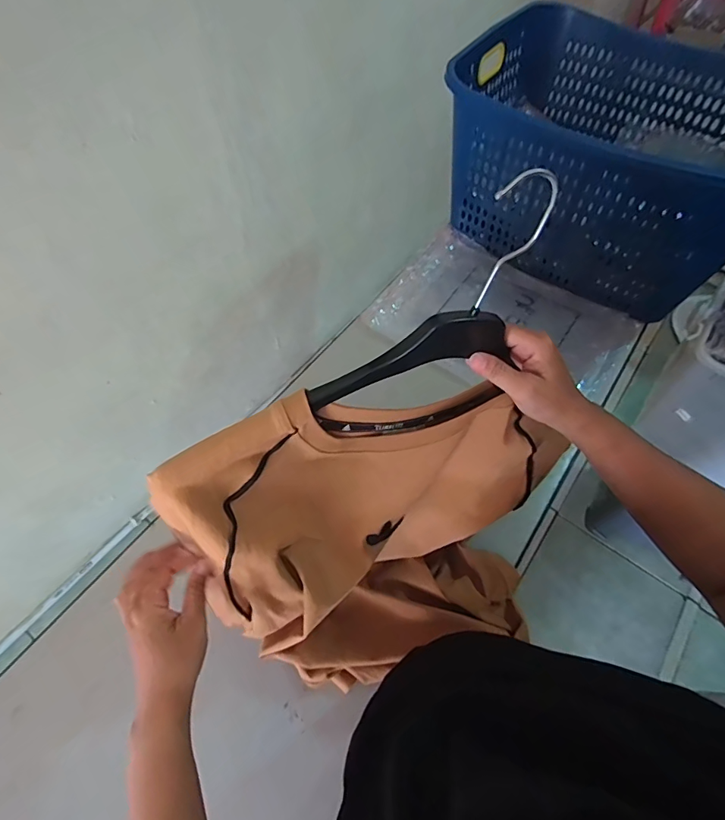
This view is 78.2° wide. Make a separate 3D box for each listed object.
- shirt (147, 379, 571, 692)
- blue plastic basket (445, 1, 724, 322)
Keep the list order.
[{"bbox_3d":[0.043,0.132,0.438,0.338,0.337,0.186,-13,60,-8],"label":"shirt"},{"bbox_3d":[0.446,-0.451,0.819,0.526,0.297,0.422,33,64,18],"label":"blue plastic basket"}]

